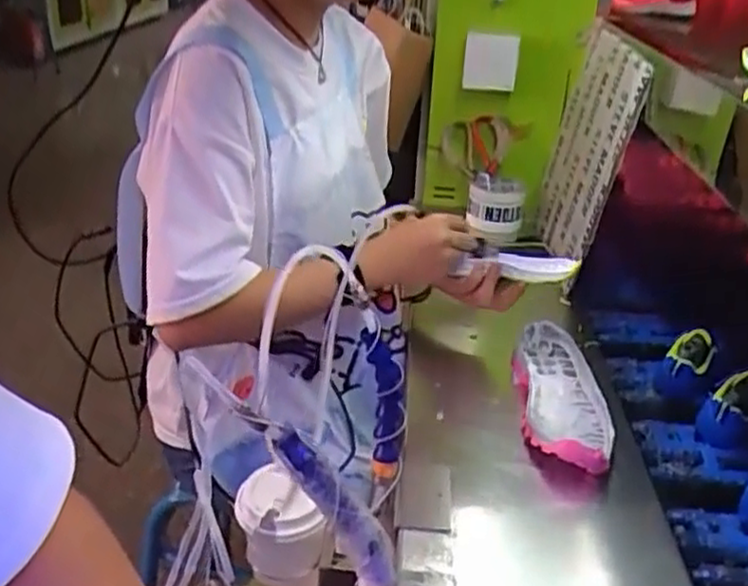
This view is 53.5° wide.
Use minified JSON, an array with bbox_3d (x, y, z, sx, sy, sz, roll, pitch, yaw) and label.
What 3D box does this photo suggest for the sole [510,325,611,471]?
[{"bbox_3d":[0.207,0.108,0.816,0.097,0.037,0.243,3,23,4],"label":"sole"}]

